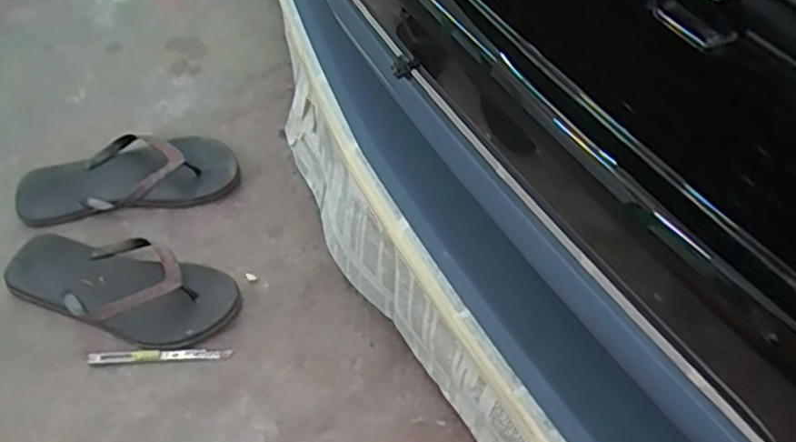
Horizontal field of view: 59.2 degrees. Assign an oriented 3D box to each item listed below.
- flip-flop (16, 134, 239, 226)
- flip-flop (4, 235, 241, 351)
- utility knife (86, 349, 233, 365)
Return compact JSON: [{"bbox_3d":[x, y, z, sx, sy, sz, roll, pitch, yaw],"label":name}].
[{"bbox_3d":[-0.336,-0.063,0.856,0.269,0.051,0.103,-7,55,0],"label":"flip-flop"},{"bbox_3d":[-0.309,0.063,0.766,0.262,0.047,0.105,15,58,14],"label":"flip-flop"},{"bbox_3d":[-0.252,0.141,0.739,0.150,0.009,0.011,-4,58,2],"label":"utility knife"}]

